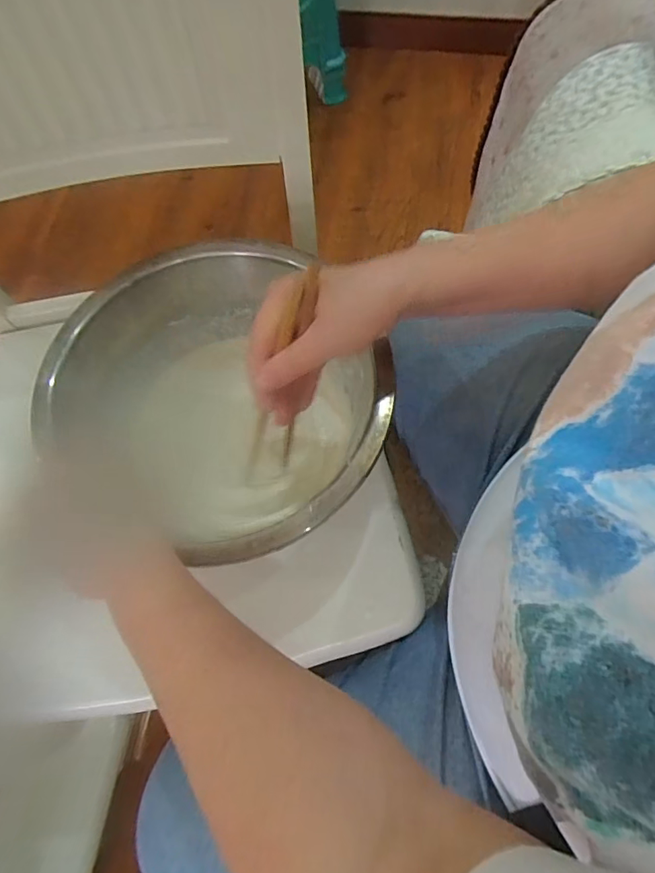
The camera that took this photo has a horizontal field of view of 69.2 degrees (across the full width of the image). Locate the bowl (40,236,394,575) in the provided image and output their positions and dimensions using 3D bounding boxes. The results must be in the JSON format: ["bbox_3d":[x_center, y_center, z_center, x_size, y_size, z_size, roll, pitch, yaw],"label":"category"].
[{"bbox_3d":[-0.093,-0.019,0.403,0.237,0.115,0.260,-1,69,2],"label":"bowl"}]

